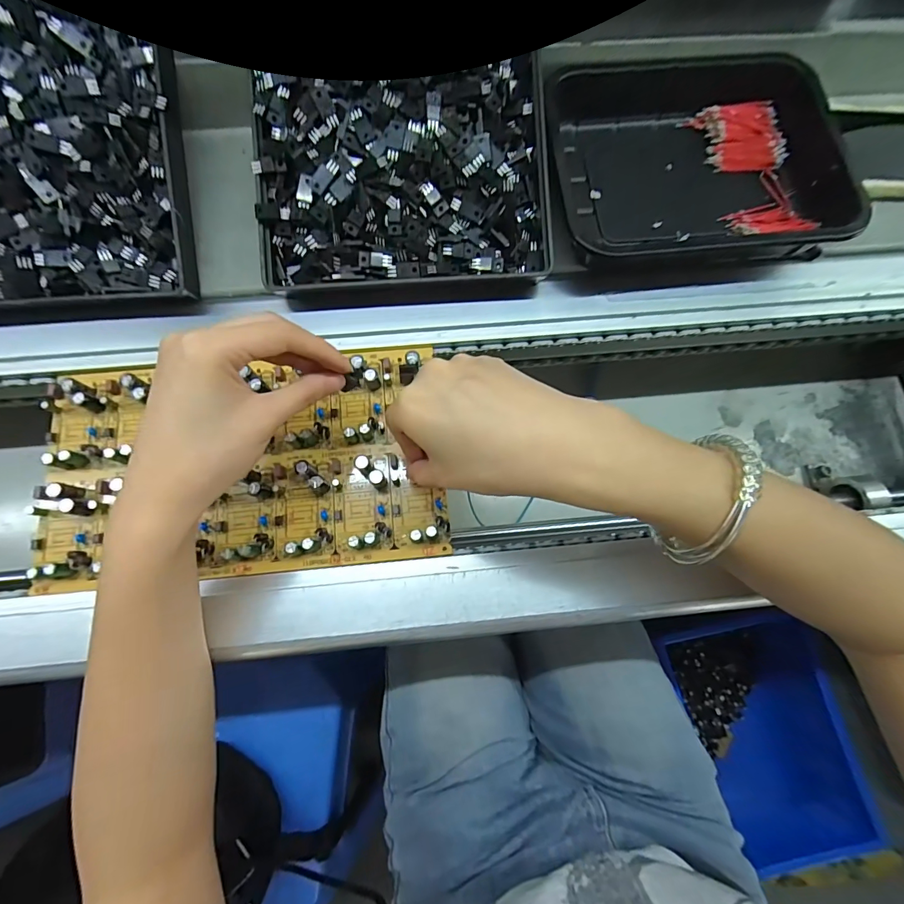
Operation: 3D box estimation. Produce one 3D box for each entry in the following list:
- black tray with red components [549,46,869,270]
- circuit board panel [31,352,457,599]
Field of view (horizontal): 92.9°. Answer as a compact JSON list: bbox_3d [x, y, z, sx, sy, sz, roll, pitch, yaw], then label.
[{"bbox_3d":[0.175,-0.229,0.335,0.209,0.055,0.192,-4,75,-3],"label":"black tray with red components"},{"bbox_3d":[-0.137,0.007,0.285,0.256,0.020,0.147,-6,75,-3],"label":"circuit board panel"}]

